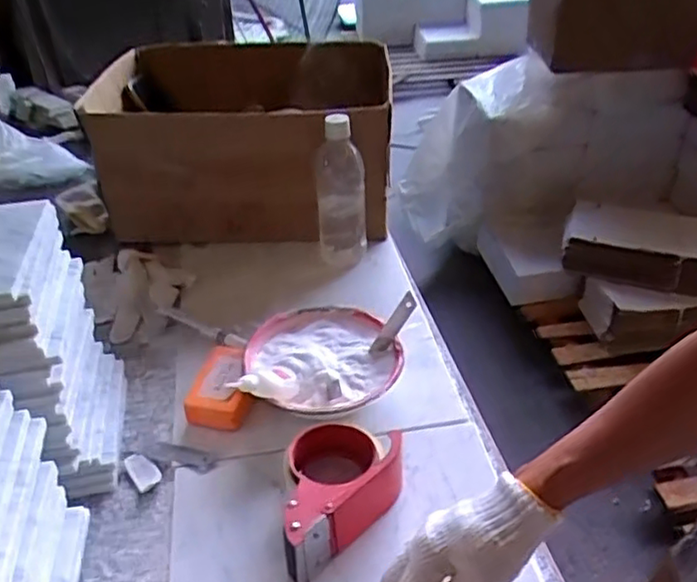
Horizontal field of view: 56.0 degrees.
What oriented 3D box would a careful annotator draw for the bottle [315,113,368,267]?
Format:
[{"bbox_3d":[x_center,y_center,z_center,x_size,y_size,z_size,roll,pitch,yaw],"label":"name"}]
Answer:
[{"bbox_3d":[-0.011,-0.127,0.870,0.060,0.194,0.053,-6,38,-4],"label":"bottle"}]

